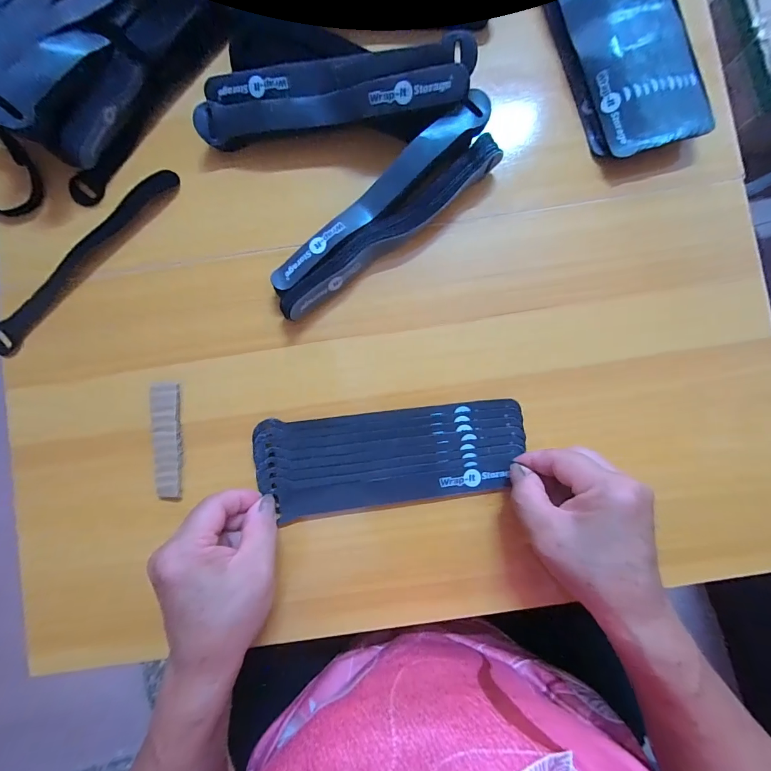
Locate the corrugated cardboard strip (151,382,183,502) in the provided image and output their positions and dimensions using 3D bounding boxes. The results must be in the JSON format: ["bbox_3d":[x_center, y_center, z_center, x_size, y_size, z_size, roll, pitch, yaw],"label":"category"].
[{"bbox_3d":[-0.165,0.041,0.284,0.019,0.010,0.085,-3,86,0],"label":"corrugated cardboard strip"}]

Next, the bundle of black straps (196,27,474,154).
[{"bbox_3d":[-0.039,-0.212,0.280,0.197,0.051,0.043,-1,86,1],"label":"bundle of black straps"}]

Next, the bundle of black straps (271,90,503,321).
[{"bbox_3d":[-0.003,-0.127,0.282,0.195,0.041,0.045,-37,86,-2],"label":"bundle of black straps"}]

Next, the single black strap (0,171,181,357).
[{"bbox_3d":[-0.239,-0.100,0.299,0.022,0.007,0.194,43,87,3],"label":"single black strap"}]

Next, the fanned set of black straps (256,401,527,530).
[{"bbox_3d":[0.005,0.054,0.286,0.195,0.015,0.070,-7,86,2],"label":"fanned set of black straps"}]

